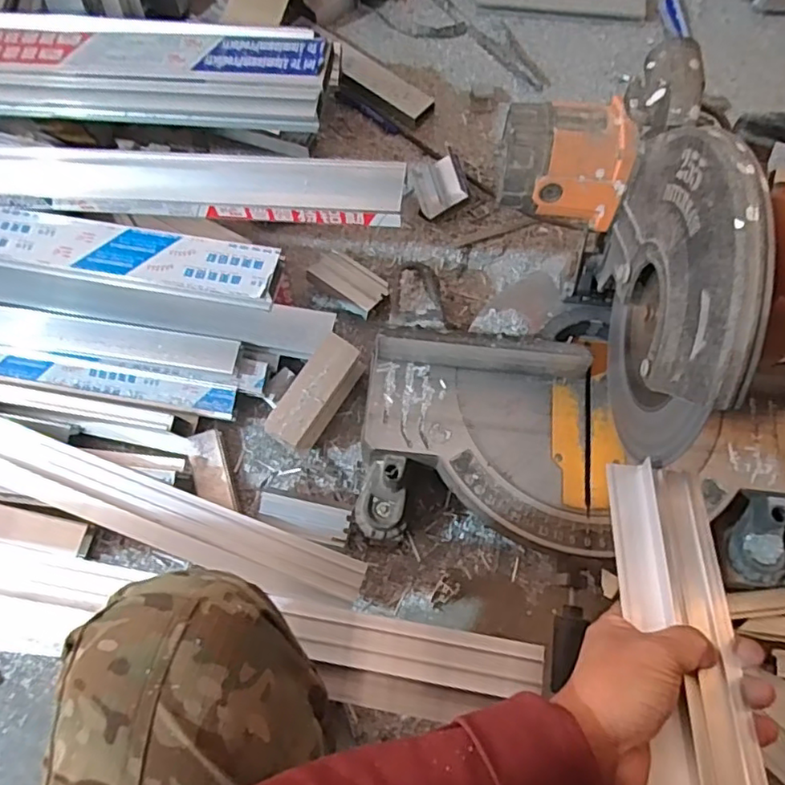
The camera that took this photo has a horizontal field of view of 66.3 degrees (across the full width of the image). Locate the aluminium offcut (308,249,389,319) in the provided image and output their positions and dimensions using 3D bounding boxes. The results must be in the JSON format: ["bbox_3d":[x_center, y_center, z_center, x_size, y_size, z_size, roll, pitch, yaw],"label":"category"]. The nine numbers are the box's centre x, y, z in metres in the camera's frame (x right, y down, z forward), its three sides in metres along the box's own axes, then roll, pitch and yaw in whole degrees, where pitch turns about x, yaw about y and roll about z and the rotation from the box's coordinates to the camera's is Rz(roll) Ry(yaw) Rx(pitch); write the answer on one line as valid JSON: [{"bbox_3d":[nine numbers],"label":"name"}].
[{"bbox_3d":[-0.059,-0.152,0.852,0.107,0.035,0.054,40,75,14],"label":"aluminium offcut"}]

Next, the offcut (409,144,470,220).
[{"bbox_3d":[0.068,-0.310,0.887,0.077,0.031,0.091,-25,85,23],"label":"offcut"}]

